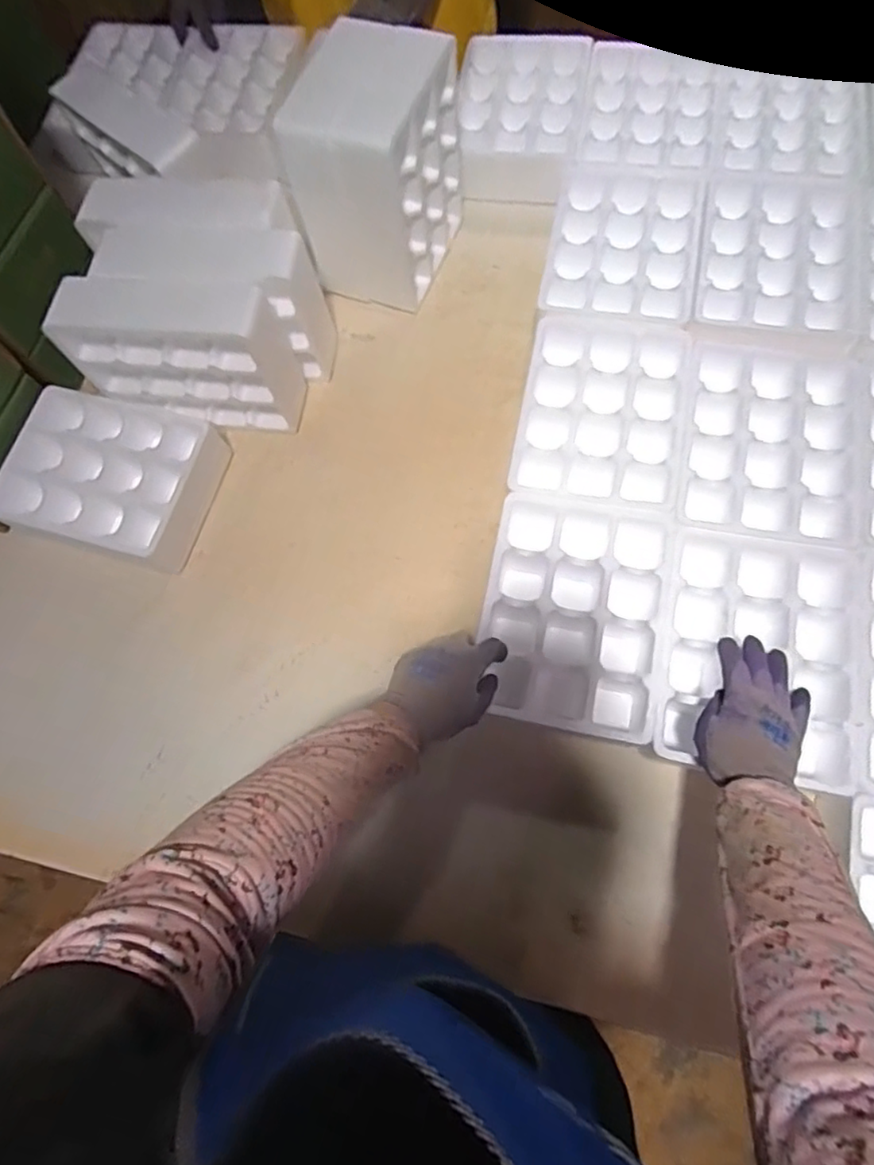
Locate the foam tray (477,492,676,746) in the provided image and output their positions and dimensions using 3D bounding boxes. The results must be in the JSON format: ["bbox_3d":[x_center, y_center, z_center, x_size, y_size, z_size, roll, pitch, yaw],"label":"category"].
[{"bbox_3d":[0.147,0.035,0.665,0.184,0.066,0.248,11,71,6],"label":"foam tray"}]

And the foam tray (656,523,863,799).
[{"bbox_3d":[0.327,0.074,0.631,0.192,0.051,0.245,12,71,6],"label":"foam tray"}]

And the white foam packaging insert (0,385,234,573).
[{"bbox_3d":[-0.416,-0.134,0.779,0.256,0.085,0.198,14,75,10],"label":"white foam packaging insert"}]

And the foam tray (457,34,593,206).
[{"bbox_3d":[0.123,-0.716,0.943,0.193,0.070,0.314,10,74,8],"label":"foam tray"}]

